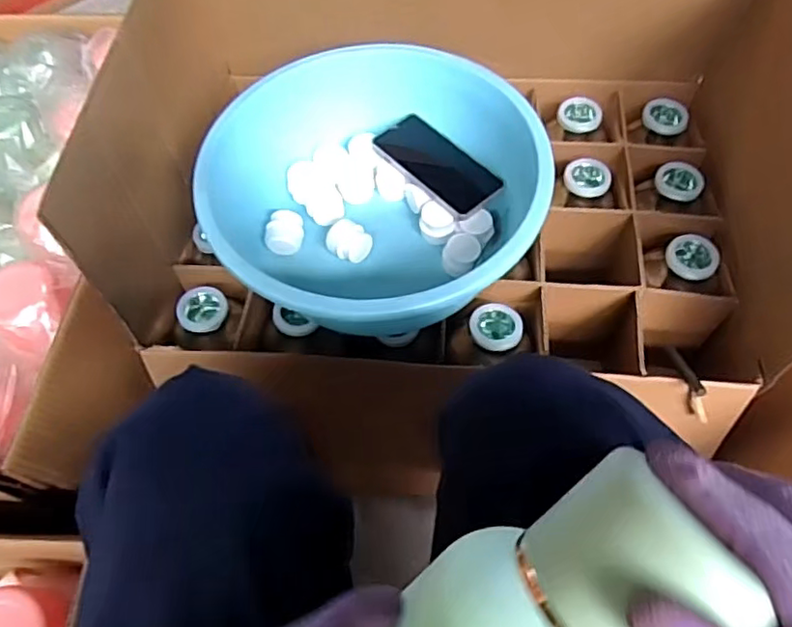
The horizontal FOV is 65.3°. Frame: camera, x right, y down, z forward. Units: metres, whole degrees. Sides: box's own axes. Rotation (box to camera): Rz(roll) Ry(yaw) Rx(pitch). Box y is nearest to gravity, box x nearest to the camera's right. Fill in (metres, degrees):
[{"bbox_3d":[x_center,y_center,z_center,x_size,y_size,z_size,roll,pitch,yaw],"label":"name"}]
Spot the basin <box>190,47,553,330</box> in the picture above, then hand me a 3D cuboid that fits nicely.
[{"bbox_3d":[-0.030,-0.142,0.711,0.350,0.154,0.341,-1,61,2],"label":"basin"}]

